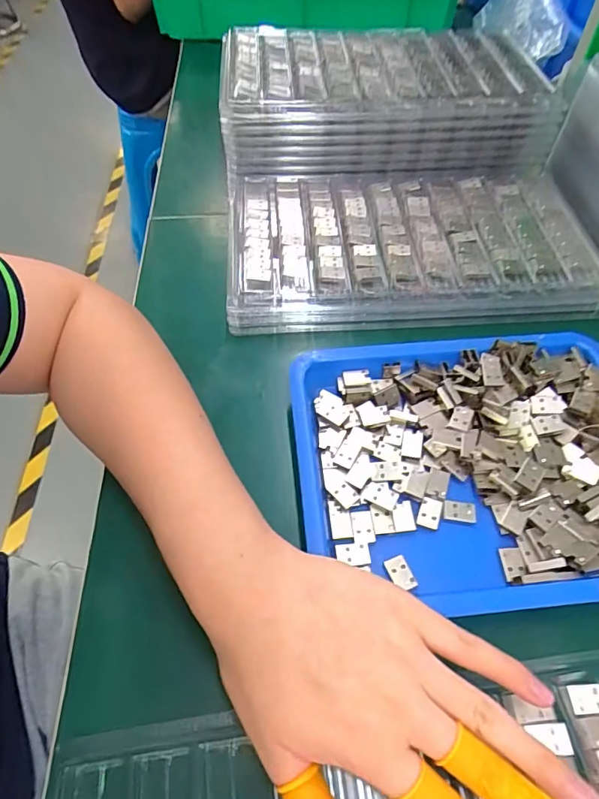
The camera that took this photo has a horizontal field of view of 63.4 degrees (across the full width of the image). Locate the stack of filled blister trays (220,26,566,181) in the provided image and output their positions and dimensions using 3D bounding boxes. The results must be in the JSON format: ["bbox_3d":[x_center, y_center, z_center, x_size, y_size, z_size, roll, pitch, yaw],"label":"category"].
[{"bbox_3d":[0.080,-0.290,0.472,0.295,0.079,0.160,-3,55,3],"label":"stack of filled blister trays"}]

